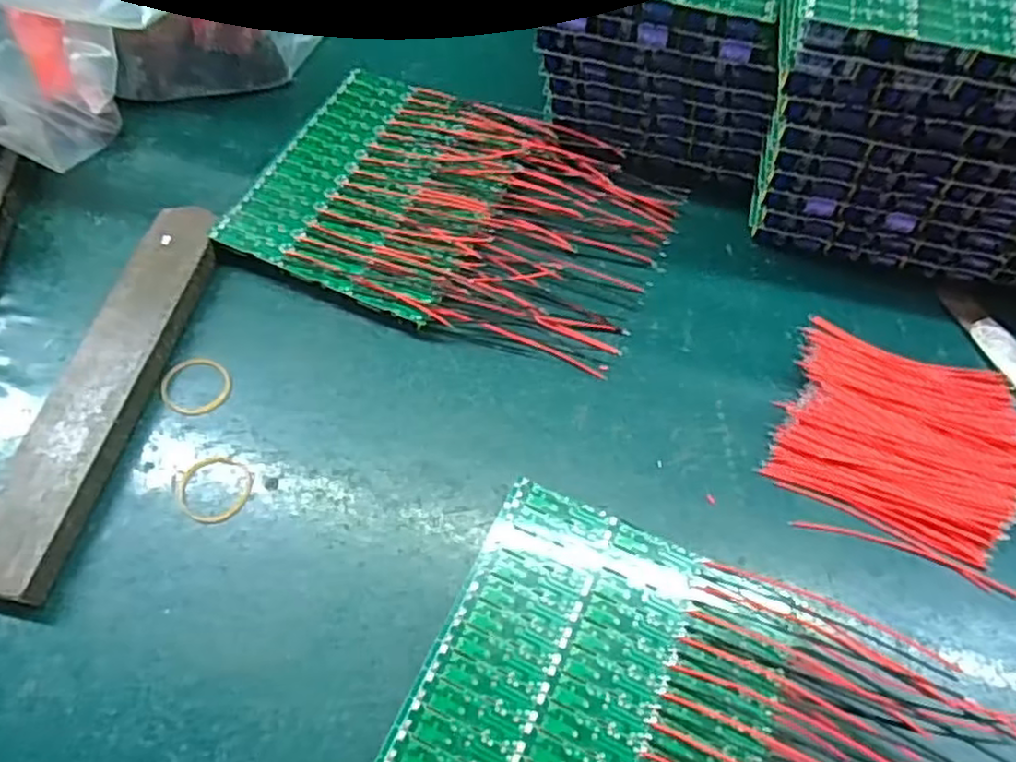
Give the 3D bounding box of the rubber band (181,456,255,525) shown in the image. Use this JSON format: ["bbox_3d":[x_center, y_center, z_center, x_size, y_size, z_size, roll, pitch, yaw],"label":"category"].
[{"bbox_3d":[-0.130,0.048,0.306,0.033,0.004,0.030,0,61,-1],"label":"rubber band"}]

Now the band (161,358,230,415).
[{"bbox_3d":[-0.148,0.002,0.330,0.033,0.004,0.029,23,63,11],"label":"band"}]

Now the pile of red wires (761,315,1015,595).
[{"bbox_3d":[0.185,0.028,0.320,0.113,0.010,0.107,19,62,9],"label":"pile of red wires"}]

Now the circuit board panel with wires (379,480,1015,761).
[{"bbox_3d":[0.071,0.137,0.251,0.210,0.014,0.146,19,62,9],"label":"circuit board panel with wires"}]

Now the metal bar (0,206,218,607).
[{"bbox_3d":[-0.185,0.000,0.321,0.035,0.019,0.197,10,61,5],"label":"metal bar"}]

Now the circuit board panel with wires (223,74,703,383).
[{"bbox_3d":[-0.024,-0.090,0.378,0.207,0.017,0.148,22,63,11],"label":"circuit board panel with wires"}]

